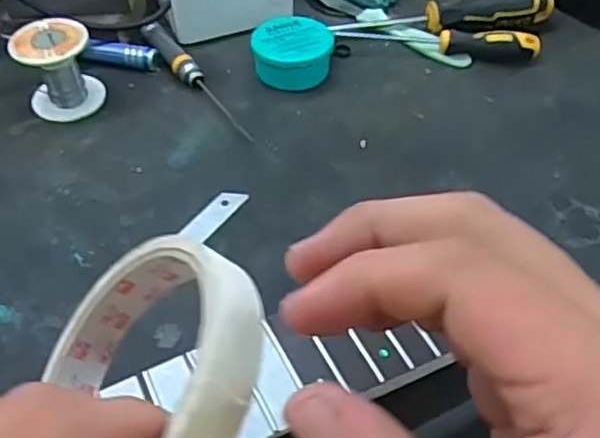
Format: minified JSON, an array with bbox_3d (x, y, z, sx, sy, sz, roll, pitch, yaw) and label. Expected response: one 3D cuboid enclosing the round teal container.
[{"bbox_3d":[-0.006,-0.131,0.509,0.062,0.032,0.057,0,51,0],"label":"round teal container"}]

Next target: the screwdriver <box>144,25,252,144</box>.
[{"bbox_3d":[-0.084,-0.111,0.500,0.017,0.017,0.153,-29,56,-21],"label":"screwdriver"}]

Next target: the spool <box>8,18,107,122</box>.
[{"bbox_3d":[-0.182,-0.113,0.481,0.053,0.056,0.053,0,51,0],"label":"spool"}]

